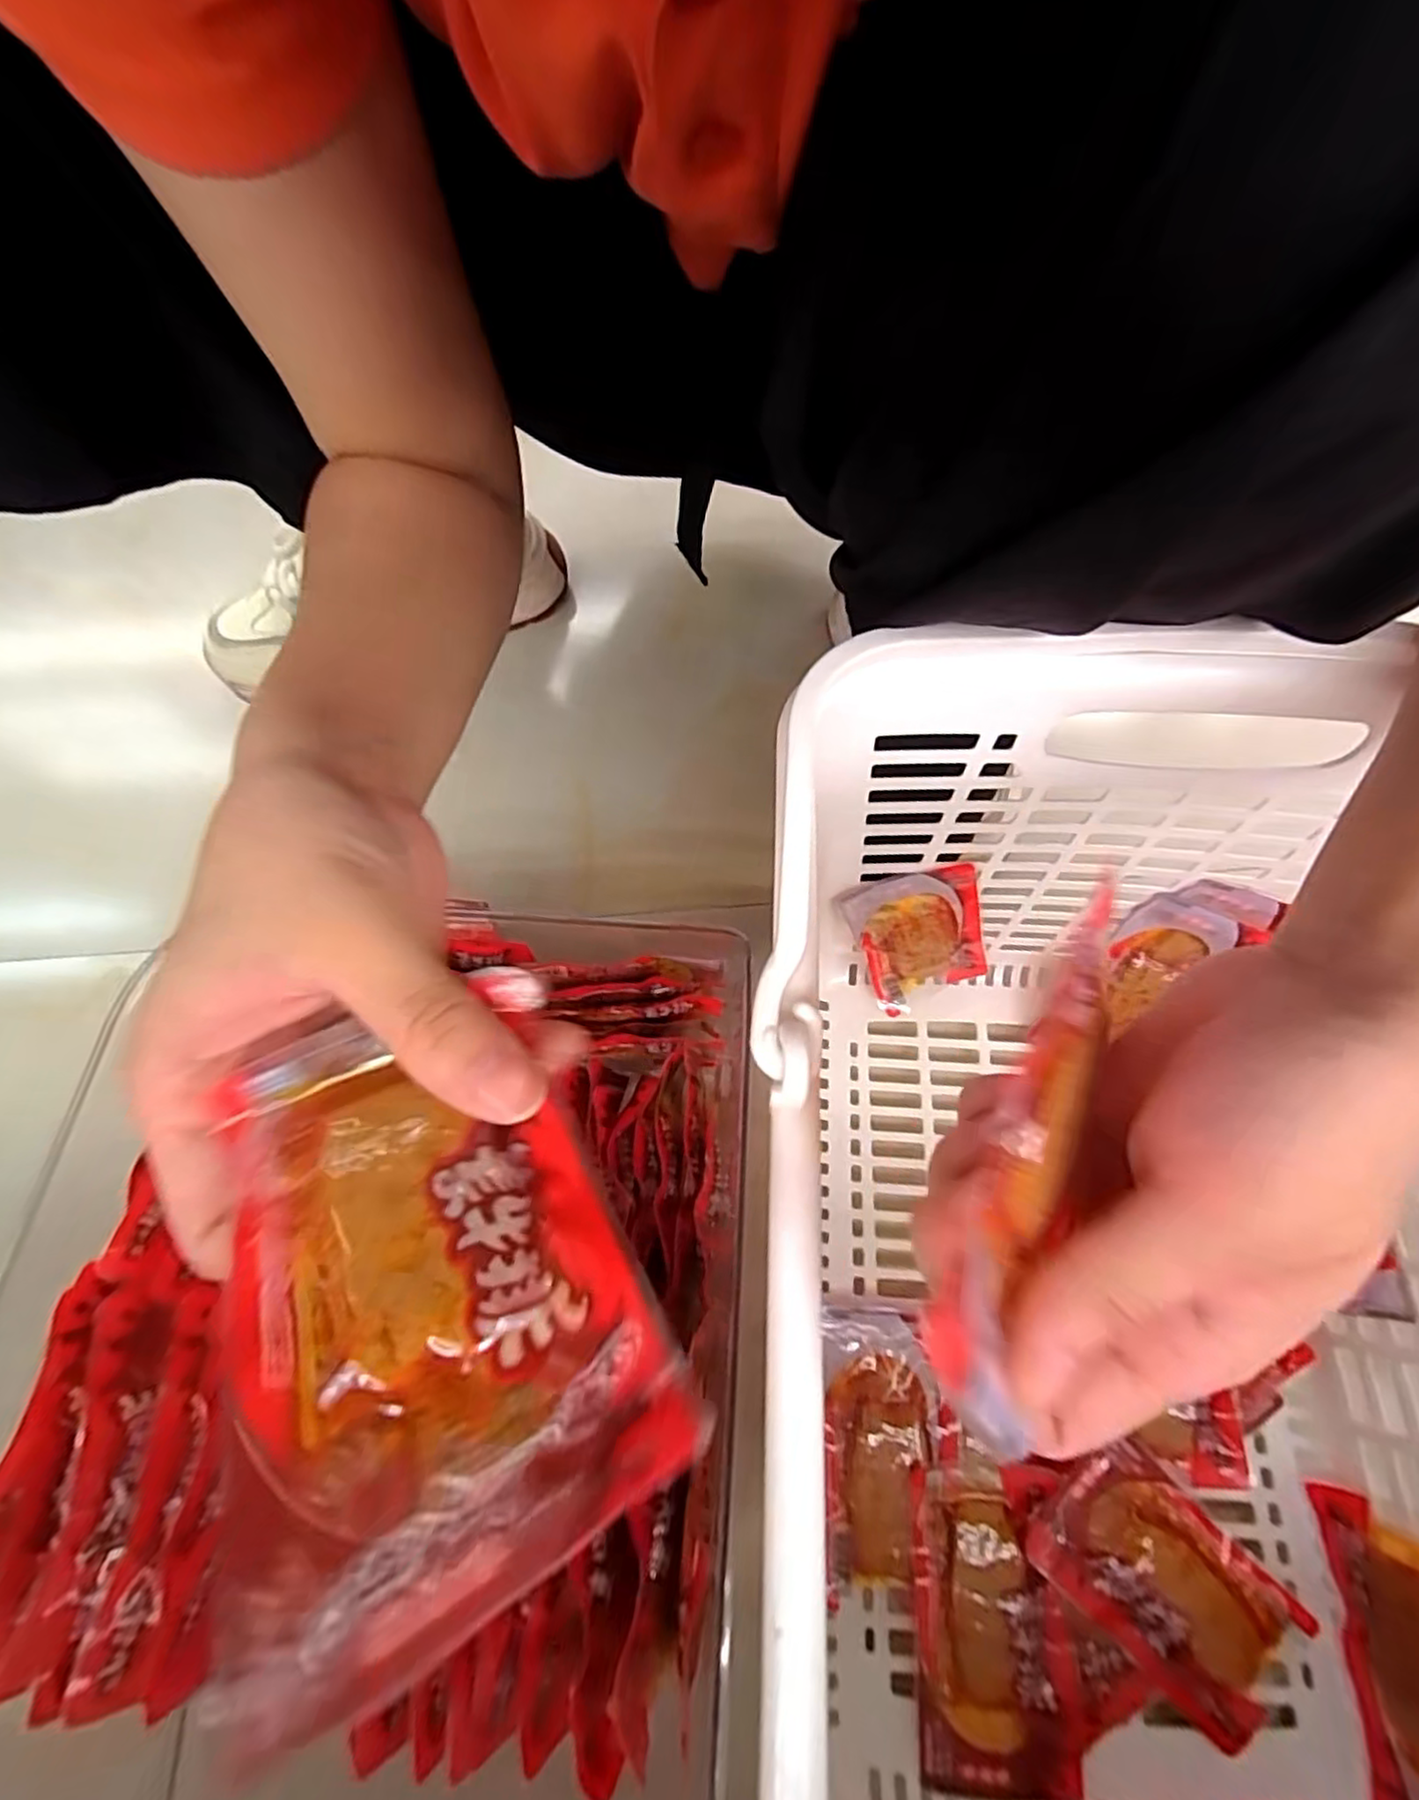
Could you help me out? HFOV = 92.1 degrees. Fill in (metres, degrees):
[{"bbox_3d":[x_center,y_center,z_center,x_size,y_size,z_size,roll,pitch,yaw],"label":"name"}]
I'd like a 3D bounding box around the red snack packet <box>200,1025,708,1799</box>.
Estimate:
[{"bbox_3d":[-0.056,0.065,0.126,0.067,0.010,0.104,-23,51,-20],"label":"red snack packet"}]

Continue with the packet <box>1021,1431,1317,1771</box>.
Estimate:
[{"bbox_3d":[0.193,0.290,0.290,0.105,0.021,0.062,38,71,16],"label":"packet"}]

